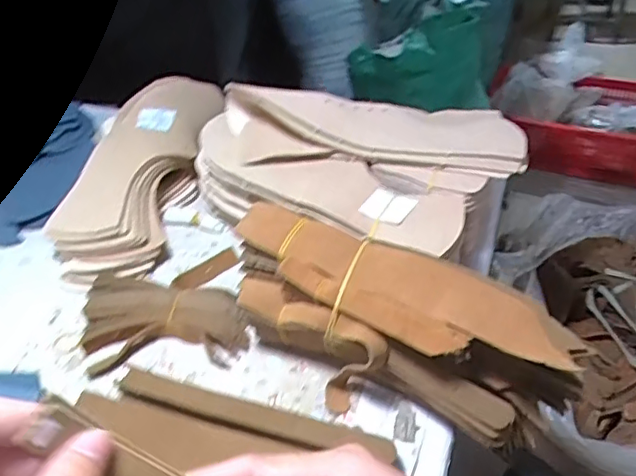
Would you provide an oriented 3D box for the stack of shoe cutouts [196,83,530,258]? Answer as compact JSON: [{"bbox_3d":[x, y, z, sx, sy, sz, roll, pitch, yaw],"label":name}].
[{"bbox_3d":[0.027,-0.076,0.491,0.265,0.078,0.173,20,46,24],"label":"stack of shoe cutouts"}]

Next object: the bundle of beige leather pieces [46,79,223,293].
[{"bbox_3d":[-0.164,-0.074,0.561,0.096,0.076,0.269,7,42,11],"label":"bundle of beige leather pieces"}]

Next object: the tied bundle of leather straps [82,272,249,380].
[{"bbox_3d":[-0.118,0.059,0.439,0.124,0.021,0.085,-4,41,-1],"label":"tied bundle of leather straps"}]

